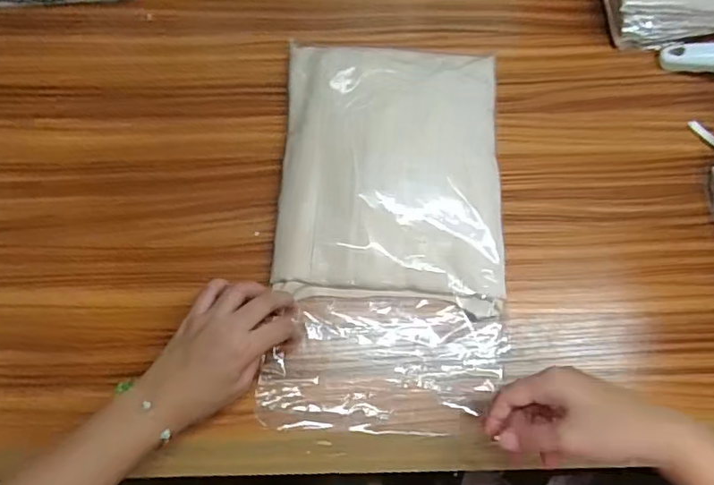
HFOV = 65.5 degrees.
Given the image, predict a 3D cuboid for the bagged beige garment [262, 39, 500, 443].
[{"bbox_3d":[0.031,-0.017,0.516,0.208,0.047,0.365,4,72,-1],"label":"bagged beige garment"}]

